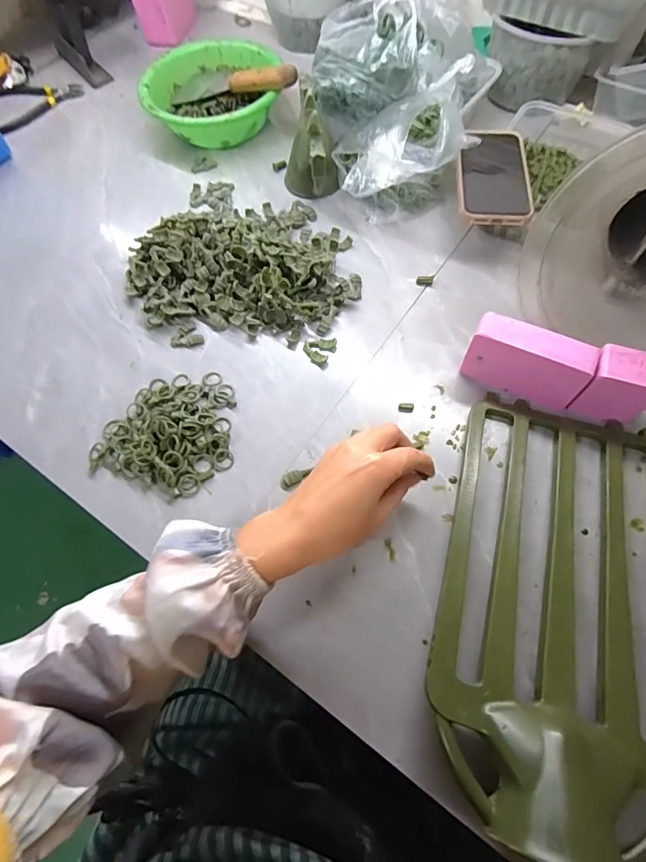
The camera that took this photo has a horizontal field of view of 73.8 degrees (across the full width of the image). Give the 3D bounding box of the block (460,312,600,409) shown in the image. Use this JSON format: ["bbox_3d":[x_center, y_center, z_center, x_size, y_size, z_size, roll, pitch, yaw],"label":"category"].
[{"bbox_3d":[0.196,-0.066,0.420,0.107,0.072,0.030,23,69,12],"label":"block"}]

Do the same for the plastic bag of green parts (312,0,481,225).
[{"bbox_3d":[0.083,-0.405,0.543,0.181,0.140,0.256,6,66,5],"label":"plastic bag of green parts"}]

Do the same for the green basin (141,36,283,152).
[{"bbox_3d":[-0.152,-0.490,0.630,0.182,0.063,0.185,-1,65,2],"label":"green basin"}]

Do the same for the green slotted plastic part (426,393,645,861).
[{"bbox_3d":[0.190,0.117,0.335,0.179,0.070,0.325,15,67,9],"label":"green slotted plastic part"}]

